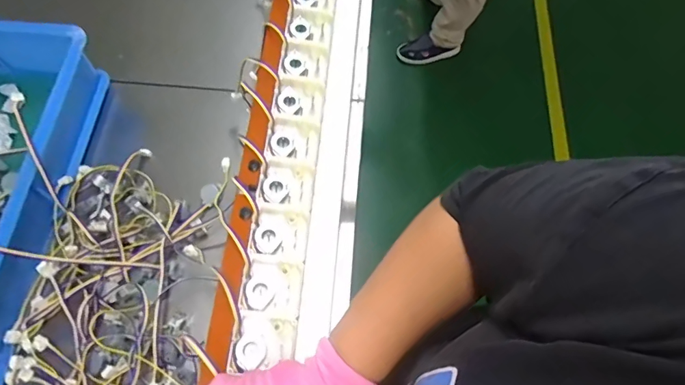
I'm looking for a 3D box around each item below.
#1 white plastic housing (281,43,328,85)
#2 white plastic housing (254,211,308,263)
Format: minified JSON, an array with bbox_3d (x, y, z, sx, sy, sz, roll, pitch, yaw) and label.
[{"bbox_3d":[-0.041,-0.142,0.493,0.048,0.014,0.050,6,66,1],"label":"white plastic housing"},{"bbox_3d":[-0.057,0.040,0.416,0.047,0.015,0.048,2,66,-1],"label":"white plastic housing"}]

